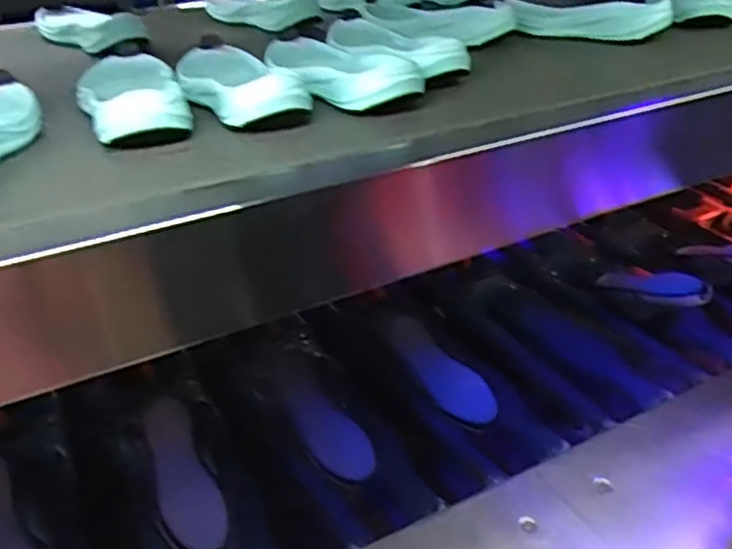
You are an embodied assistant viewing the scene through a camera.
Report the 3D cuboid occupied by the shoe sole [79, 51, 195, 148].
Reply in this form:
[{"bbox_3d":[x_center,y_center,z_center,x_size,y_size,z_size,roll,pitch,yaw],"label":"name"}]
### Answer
[{"bbox_3d":[-0.215,-0.168,0.619,0.084,0.034,0.201,-12,30,-17],"label":"shoe sole"}]

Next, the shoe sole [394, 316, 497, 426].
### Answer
[{"bbox_3d":[0.105,0.137,0.944,0.180,0.011,0.079,40,51,11],"label":"shoe sole"}]

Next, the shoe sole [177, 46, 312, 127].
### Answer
[{"bbox_3d":[-0.127,-0.187,0.647,0.090,0.033,0.200,-13,31,-19],"label":"shoe sole"}]

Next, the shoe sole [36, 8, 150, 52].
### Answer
[{"bbox_3d":[-0.353,-0.313,0.866,0.088,0.035,0.193,-22,35,-32],"label":"shoe sole"}]

